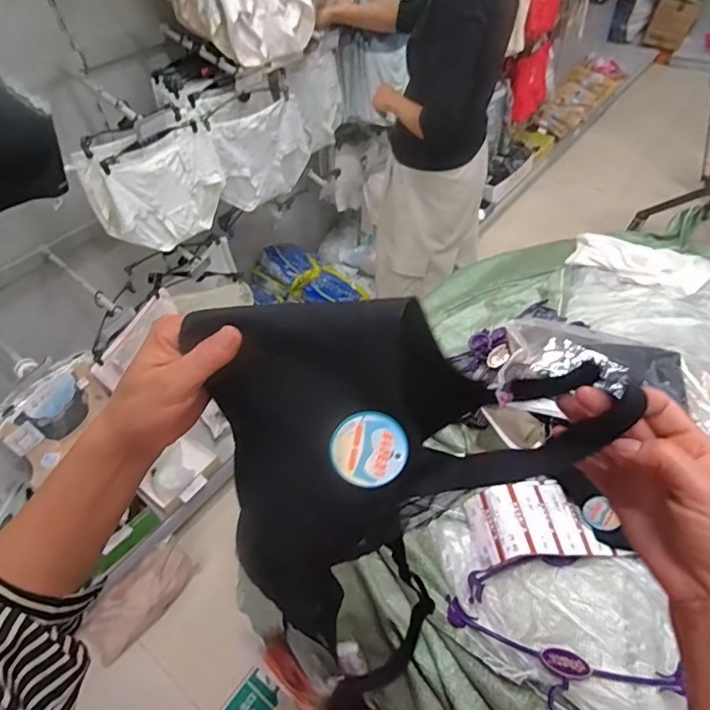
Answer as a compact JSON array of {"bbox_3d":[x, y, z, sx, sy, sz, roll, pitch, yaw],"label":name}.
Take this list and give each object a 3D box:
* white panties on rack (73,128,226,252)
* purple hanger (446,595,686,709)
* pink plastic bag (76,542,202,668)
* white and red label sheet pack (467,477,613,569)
[{"bbox_3d":[-0.503,-0.444,1.319,0.364,0.273,0.083,-37,54,-26],"label":"white panties on rack"},{"bbox_3d":[0.213,0.332,0.519,0.243,0.025,0.087,11,49,16],"label":"purple hanger"},{"bbox_3d":[-0.645,0.727,1.501,0.157,0.057,0.337,28,56,28],"label":"pink plastic bag"},{"bbox_3d":[0.225,0.210,0.630,0.150,0.034,0.107,-12,47,-5],"label":"white and red label sheet pack"}]

